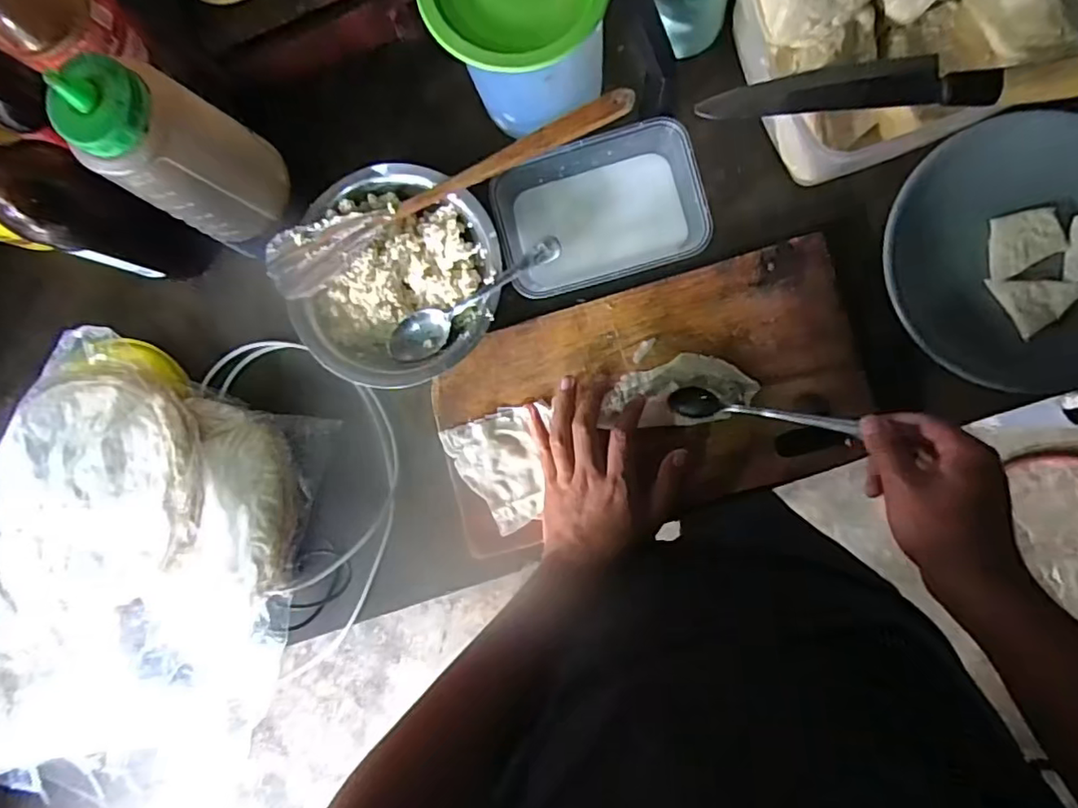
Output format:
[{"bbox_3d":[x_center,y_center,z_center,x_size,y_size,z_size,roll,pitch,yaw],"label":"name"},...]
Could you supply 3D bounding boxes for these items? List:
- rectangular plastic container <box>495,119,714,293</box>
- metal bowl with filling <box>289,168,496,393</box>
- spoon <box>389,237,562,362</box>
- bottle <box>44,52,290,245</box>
[{"bbox_3d":[0.052,-0.164,0.522,0.170,0.044,0.118,-15,87,6],"label":"rectangular plastic container"},{"bbox_3d":[-0.118,-0.107,0.526,0.169,0.057,0.181,0,89,7],"label":"metal bowl with filling"},{"bbox_3d":[-0.055,-0.087,0.512,0.173,0.028,0.036,-28,90,23],"label":"spoon"},{"bbox_3d":[-0.254,-0.174,0.437,0.086,0.167,0.068,-29,90,6],"label":"bottle"}]

